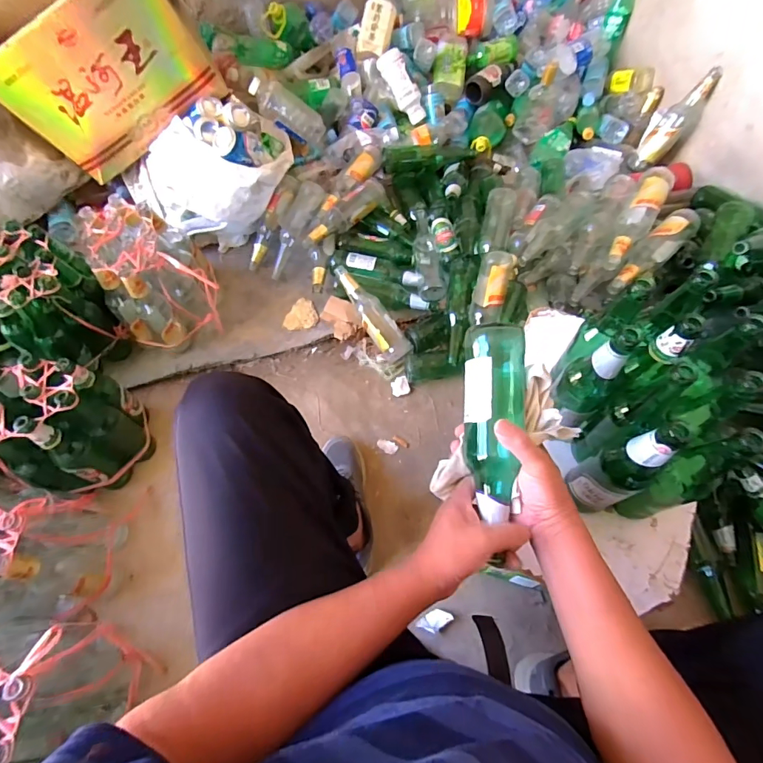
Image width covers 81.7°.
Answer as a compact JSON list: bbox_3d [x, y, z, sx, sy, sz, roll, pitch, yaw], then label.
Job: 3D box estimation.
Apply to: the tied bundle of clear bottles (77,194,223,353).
[{"bbox_3d":[-0.495,-0.233,0.977,0.208,0.230,0.246,-22,66,-11],"label":"tied bundle of clear bottles"}]

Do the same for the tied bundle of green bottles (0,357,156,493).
[{"bbox_3d":[-0.614,0.093,0.833,0.244,0.226,0.187,-11,65,-6],"label":"tied bundle of green bottles"}]

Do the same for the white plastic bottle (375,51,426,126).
[{"bbox_3d":[0.064,-0.817,1.226,0.061,0.187,0.052,-48,30,-21],"label":"white plastic bottle"}]

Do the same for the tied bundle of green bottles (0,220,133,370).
[{"bbox_3d":[-0.699,-0.168,0.940,0.194,0.243,0.210,-40,71,-18],"label":"tied bundle of green bottles"}]

